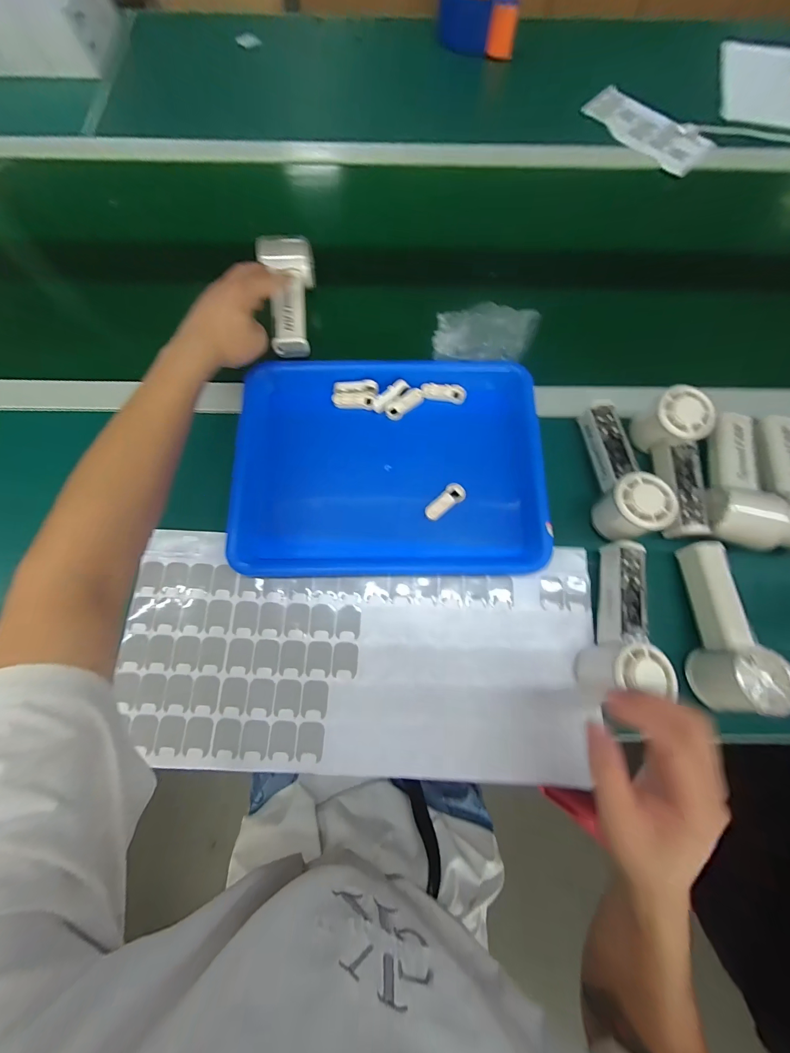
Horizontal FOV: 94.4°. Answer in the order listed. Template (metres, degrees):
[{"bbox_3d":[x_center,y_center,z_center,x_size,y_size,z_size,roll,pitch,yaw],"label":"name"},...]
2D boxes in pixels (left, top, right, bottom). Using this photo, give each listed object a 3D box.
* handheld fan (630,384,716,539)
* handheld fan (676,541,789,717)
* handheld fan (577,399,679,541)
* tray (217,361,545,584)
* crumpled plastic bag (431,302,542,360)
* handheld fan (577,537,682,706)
[{"bbox_3d":[0.308,-0.066,0.403,0.055,0.058,0.157,-4,86,-1],"label":"handheld fan"},{"bbox_3d":[0.312,0.094,0.353,0.054,0.057,0.155,-7,74,-2],"label":"handheld fan"},{"bbox_3d":[0.248,-0.064,0.394,0.063,0.054,0.155,-2,74,-1],"label":"handheld fan"},{"bbox_3d":[-0.006,-0.073,0.418,0.333,0.045,0.256,-1,74,-1],"label":"tray"},{"bbox_3d":[0.107,-0.235,0.440,0.116,0.043,0.079,5,74,1],"label":"crumpled plastic bag"},{"bbox_3d":[0.226,0.093,0.349,0.063,0.060,0.155,19,75,5],"label":"handheld fan"}]

